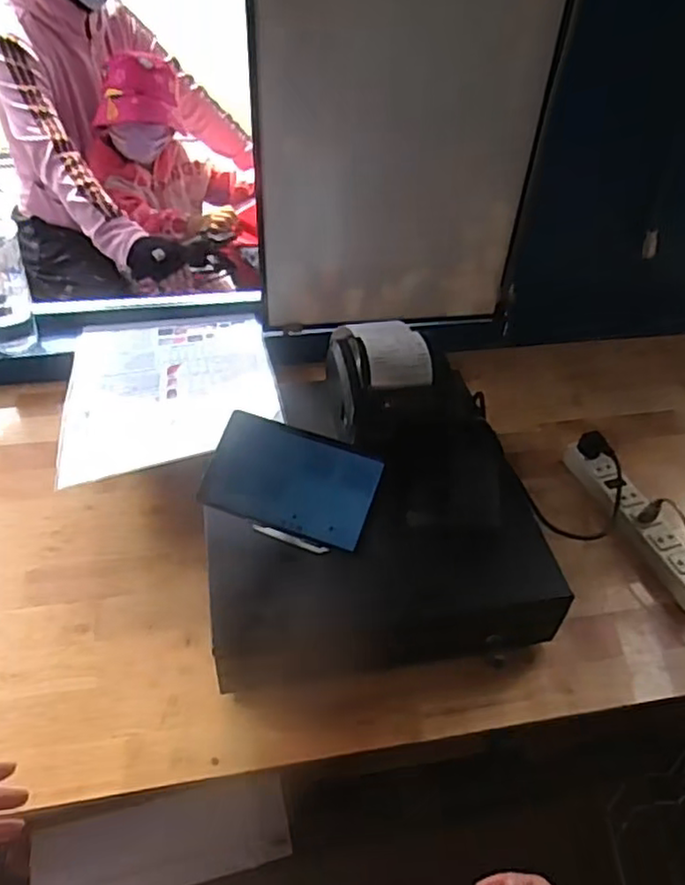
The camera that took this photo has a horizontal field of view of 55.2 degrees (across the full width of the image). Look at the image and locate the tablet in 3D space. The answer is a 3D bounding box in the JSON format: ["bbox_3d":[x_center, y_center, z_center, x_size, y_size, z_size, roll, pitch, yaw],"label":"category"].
[{"bbox_3d":[-0.059,0.041,0.763,0.194,0.015,0.122,17,72,11],"label":"tablet"}]

